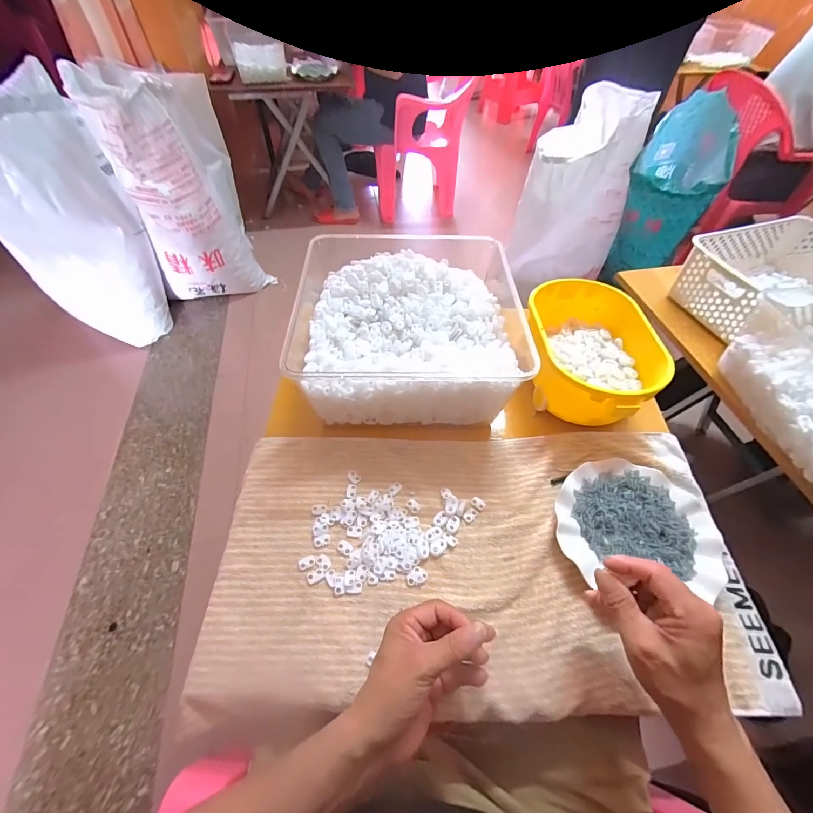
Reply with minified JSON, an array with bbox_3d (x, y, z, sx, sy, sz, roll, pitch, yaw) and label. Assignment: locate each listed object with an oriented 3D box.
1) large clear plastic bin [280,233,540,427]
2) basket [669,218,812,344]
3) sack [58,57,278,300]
[{"bbox_3d":[0.003,-0.102,0.557,0.280,0.120,0.261,1,54,-1],"label":"large clear plastic bin"},{"bbox_3d":[0.682,-0.243,0.692,0.314,0.099,0.223,-16,56,-13],"label":"basket"},{"bbox_3d":[-0.820,-0.791,1.352,0.367,0.657,0.444,-20,57,-16],"label":"sack"}]

